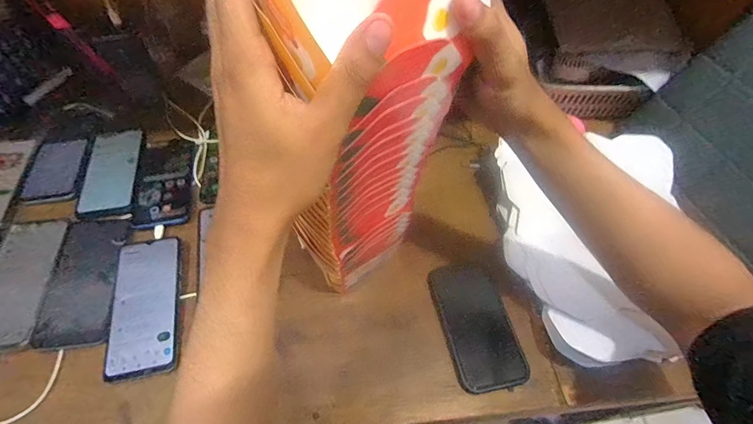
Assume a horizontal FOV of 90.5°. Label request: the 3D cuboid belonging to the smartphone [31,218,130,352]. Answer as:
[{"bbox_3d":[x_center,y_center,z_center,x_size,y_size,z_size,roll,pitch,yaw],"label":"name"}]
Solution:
[{"bbox_3d":[-0.357,0.079,0.458,0.081,0.009,0.167,-6,56,-7],"label":"smartphone"}]

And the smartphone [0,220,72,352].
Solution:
[{"bbox_3d":[-0.440,0.081,0.458,0.088,0.007,0.169,-8,56,-8],"label":"smartphone"}]

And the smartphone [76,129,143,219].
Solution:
[{"bbox_3d":[-0.393,-0.061,0.555,0.075,0.009,0.157,-11,56,-10],"label":"smartphone"}]

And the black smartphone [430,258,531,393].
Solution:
[{"bbox_3d":[0.120,0.134,0.453,0.082,0.016,0.151,-9,56,-9],"label":"black smartphone"}]

